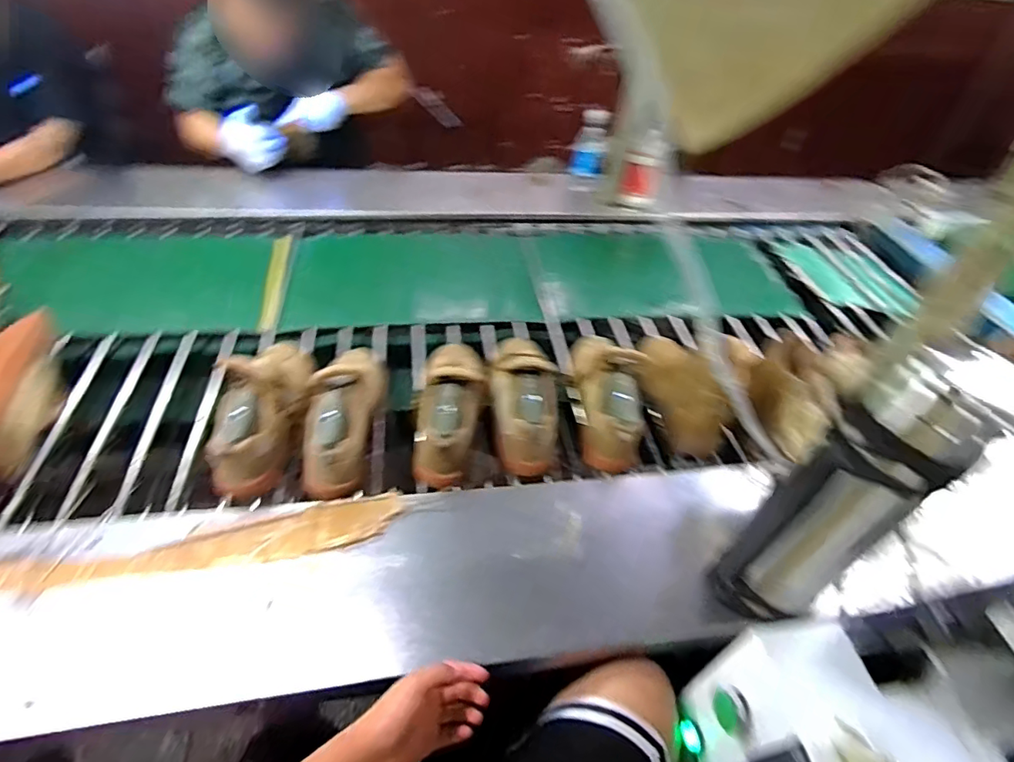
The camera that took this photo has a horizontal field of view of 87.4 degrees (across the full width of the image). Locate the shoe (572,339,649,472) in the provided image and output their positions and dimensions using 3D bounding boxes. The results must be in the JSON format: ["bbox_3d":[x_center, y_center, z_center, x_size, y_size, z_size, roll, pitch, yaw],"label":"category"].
[{"bbox_3d":[0.173,0.001,0.899,0.112,0.116,0.285,8,47,2],"label":"shoe"}]

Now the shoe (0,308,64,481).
[{"bbox_3d":[-0.787,0.020,0.829,0.110,0.106,0.256,0,63,-6],"label":"shoe"}]

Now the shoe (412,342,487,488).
[{"bbox_3d":[-0.090,0.014,0.879,0.105,0.121,0.287,3,47,-3],"label":"shoe"}]

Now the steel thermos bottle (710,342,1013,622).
[{"bbox_3d":[0.344,0.134,0.558,0.099,0.385,0.115,-23,53,-24],"label":"steel thermos bottle"}]

